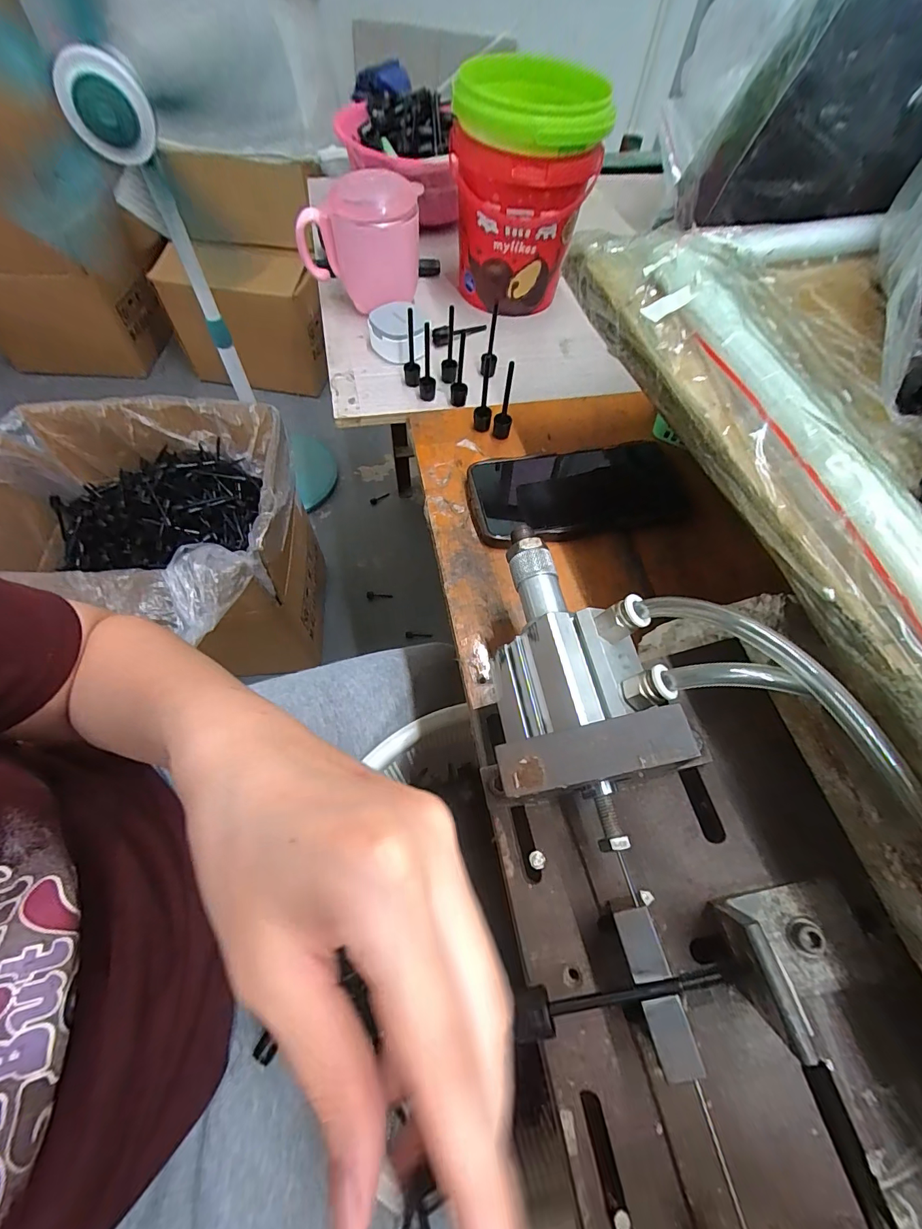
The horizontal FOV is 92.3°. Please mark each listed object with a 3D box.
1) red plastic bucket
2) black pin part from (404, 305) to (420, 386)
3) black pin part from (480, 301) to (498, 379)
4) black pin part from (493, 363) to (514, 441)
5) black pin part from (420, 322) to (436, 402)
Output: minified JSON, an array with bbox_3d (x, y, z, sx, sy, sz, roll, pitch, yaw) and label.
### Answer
[{"bbox_3d":[0.055,-0.395,0.430,0.127,0.159,0.123,5,62,-1],"label":"red plastic bucket"},{"bbox_3d":[-0.044,-0.230,0.386,0.014,0.061,0.017,-4,62,-6],"label":"black pin part"},{"bbox_3d":[0.027,-0.247,0.403,0.015,0.071,0.013,5,62,-1],"label":"black pin part"},{"bbox_3d":[0.036,-0.168,0.354,0.015,0.063,0.012,9,62,1],"label":"black pin part"},{"bbox_3d":[-0.029,-0.217,0.380,0.014,0.064,0.018,-2,62,-5],"label":"black pin part"}]

